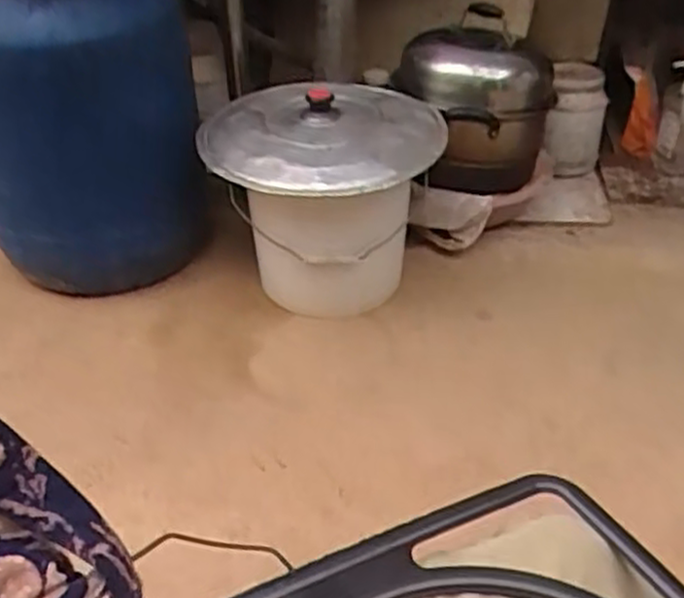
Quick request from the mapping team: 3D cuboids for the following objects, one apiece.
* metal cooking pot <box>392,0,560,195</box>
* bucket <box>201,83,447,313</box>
[{"bbox_3d":[0.214,-0.331,1.286,0.258,0.259,0.254,4,39,7],"label":"metal cooking pot"},{"bbox_3d":[-0.014,-0.157,1.174,0.303,0.261,0.317,-1,39,1],"label":"bucket"}]

